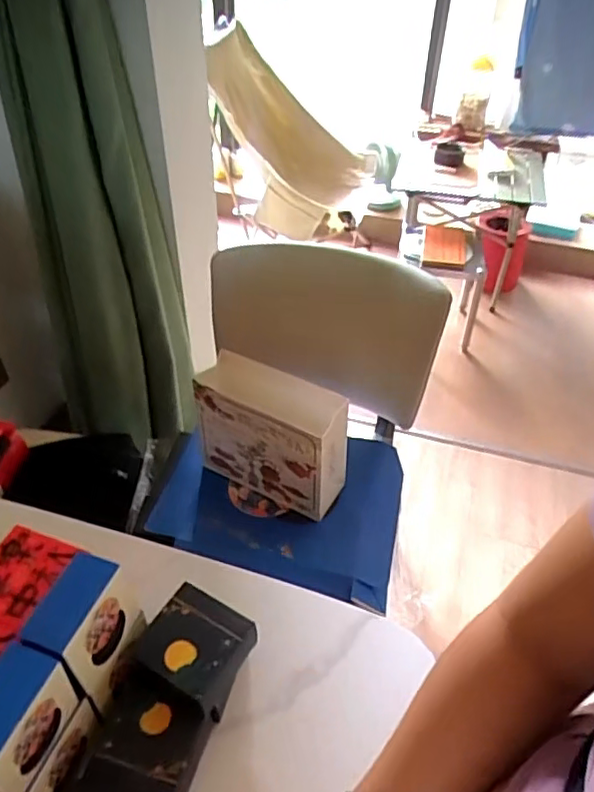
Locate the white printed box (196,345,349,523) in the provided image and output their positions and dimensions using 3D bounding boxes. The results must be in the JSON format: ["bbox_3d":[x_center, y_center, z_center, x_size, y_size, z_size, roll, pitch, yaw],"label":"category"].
[{"bbox_3d":[-0.046,0.074,1.121,0.272,0.234,0.115,22,47,20],"label":"white printed box"}]

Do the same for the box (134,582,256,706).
[{"bbox_3d":[-0.097,0.244,0.589,0.095,0.039,0.086,22,47,21],"label":"box"}]

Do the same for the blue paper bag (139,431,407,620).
[{"bbox_3d":[-0.040,0.207,1.151,0.458,0.053,0.343,8,44,8],"label":"blue paper bag"}]

